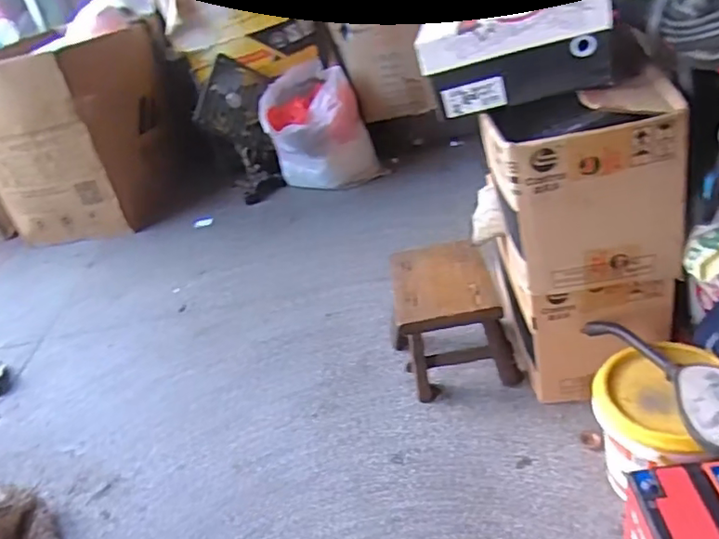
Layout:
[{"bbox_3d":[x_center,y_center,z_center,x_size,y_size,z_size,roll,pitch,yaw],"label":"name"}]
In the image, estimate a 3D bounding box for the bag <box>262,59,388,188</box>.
[{"bbox_3d":[-0.112,-0.415,1.838,0.304,0.350,0.224,-9,32,6],"label":"bag"}]

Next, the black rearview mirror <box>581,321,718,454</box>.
[{"bbox_3d":[0.395,0.123,0.749,0.092,0.034,0.284,-27,26,1],"label":"black rearview mirror"}]

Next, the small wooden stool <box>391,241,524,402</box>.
[{"bbox_3d":[0.159,0.090,1.078,0.182,0.188,0.228,-13,31,-1],"label":"small wooden stool"}]

